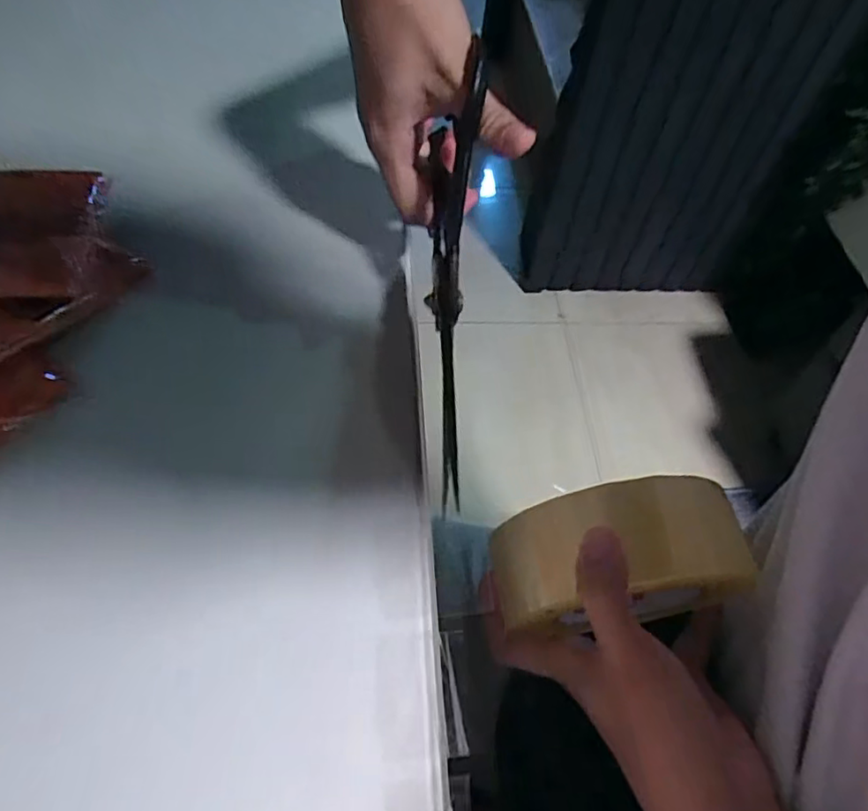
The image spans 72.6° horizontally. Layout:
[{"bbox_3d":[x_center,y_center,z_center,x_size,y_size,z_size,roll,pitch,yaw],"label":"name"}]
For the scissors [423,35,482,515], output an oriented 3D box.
[{"bbox_3d":[0.010,-0.071,0.330,0.024,0.067,0.244,1,77,-4],"label":"scissors"}]

